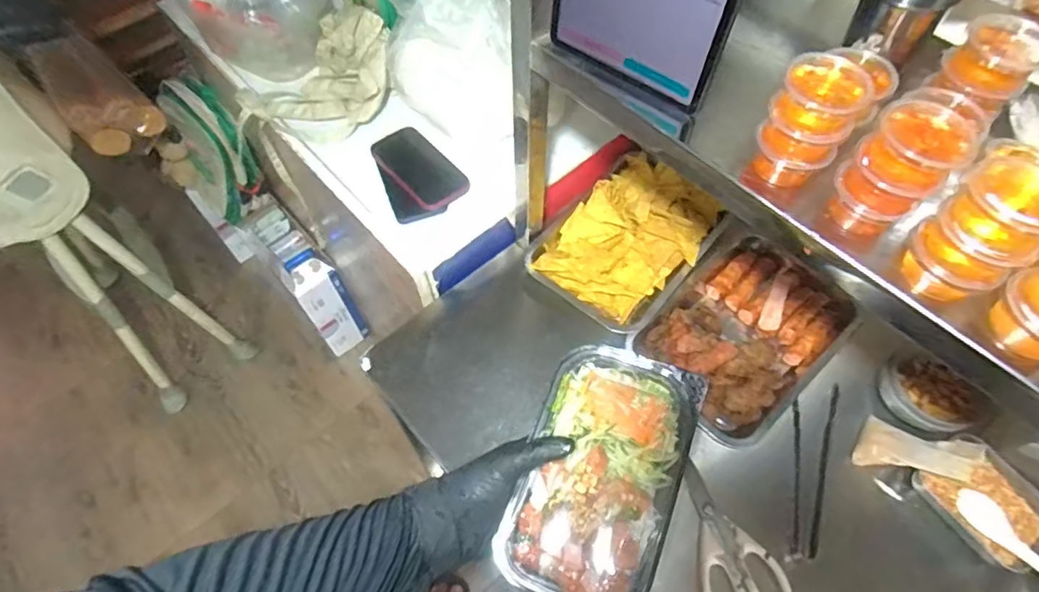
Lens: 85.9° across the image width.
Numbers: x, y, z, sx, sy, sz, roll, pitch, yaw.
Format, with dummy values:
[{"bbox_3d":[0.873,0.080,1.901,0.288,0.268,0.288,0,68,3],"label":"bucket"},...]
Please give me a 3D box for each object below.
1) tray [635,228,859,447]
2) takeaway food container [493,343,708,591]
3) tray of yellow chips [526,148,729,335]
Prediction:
[{"bbox_3d":[0.311,0.051,0.778,0.295,0.055,0.207,-40,67,-20],"label":"tray"},{"bbox_3d":[0.072,0.152,0.484,0.127,0.040,0.215,19,62,12],"label":"takeaway food container"},{"bbox_3d":[0.162,-0.085,0.846,0.203,0.064,0.269,37,67,20],"label":"tray of yellow chips"}]

